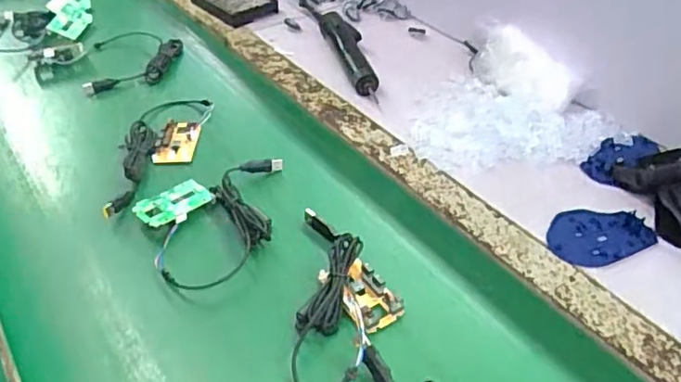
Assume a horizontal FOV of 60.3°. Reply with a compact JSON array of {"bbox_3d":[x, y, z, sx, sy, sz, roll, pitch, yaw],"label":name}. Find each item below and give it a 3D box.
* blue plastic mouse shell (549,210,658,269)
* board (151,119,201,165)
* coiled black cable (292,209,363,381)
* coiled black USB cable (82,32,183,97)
[{"bbox_3d":[0.257,0.043,0.590,0.111,0.010,0.068,-15,42,-14],"label":"blue plastic mouse shell"},{"bbox_3d":[-0.199,-0.063,0.712,0.049,0.008,0.083,-2,41,1],"label":"board"},{"bbox_3d":[-0.010,0.088,0.524,0.054,0.022,0.199,-1,41,2],"label":"coiled black cable"},{"bbox_3d":[-0.306,-0.205,0.874,0.134,0.026,0.167,-8,41,-7],"label":"coiled black USB cable"}]

